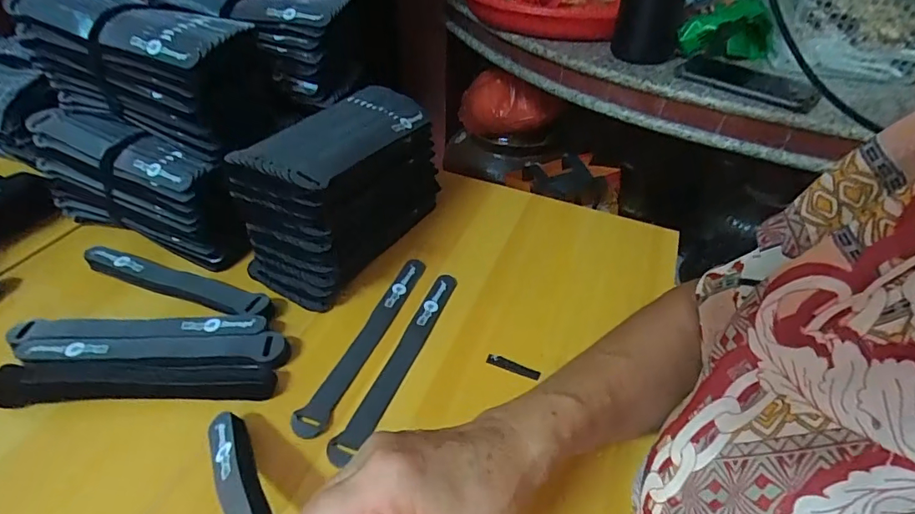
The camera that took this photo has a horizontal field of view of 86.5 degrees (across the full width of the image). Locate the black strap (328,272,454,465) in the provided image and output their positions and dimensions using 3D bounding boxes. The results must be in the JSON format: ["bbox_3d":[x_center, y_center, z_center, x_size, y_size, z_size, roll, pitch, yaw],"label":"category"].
[{"bbox_3d":[-0.044,0.079,0.398,0.022,0.004,0.192,16,45,16],"label":"black strap"}]

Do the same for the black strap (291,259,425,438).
[{"bbox_3d":[-0.075,0.065,0.411,0.024,0.004,0.192,16,45,16],"label":"black strap"}]

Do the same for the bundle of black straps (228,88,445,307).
[{"bbox_3d":[-0.107,-0.067,0.456,0.093,0.139,0.194,18,45,18],"label":"bundle of black straps"}]

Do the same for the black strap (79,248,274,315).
[{"bbox_3d":[-0.250,0.023,0.437,0.186,0.022,0.027,14,44,14],"label":"black strap"}]

